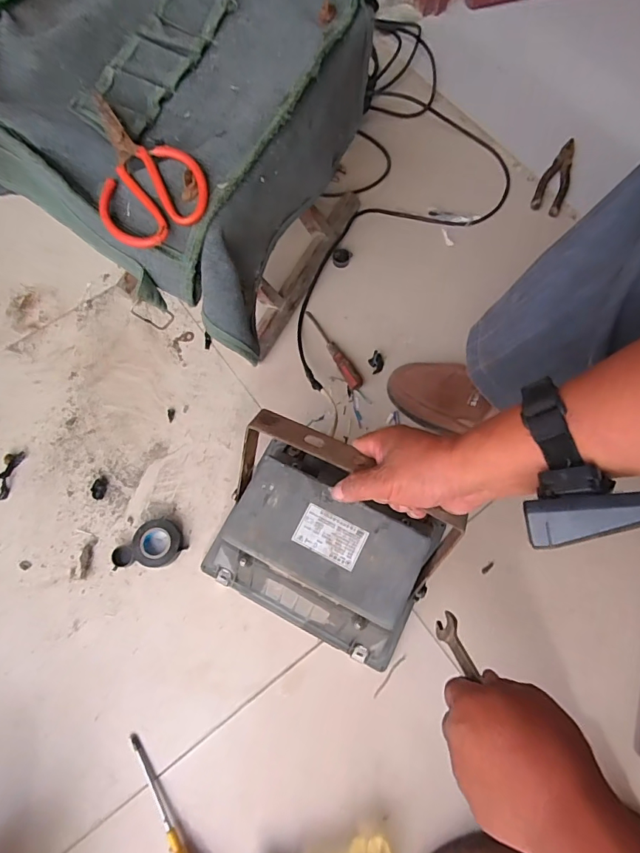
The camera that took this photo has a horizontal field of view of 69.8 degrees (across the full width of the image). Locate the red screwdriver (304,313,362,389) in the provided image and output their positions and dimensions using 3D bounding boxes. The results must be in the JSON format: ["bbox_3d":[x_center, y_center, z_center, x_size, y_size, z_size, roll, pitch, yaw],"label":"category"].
[{"bbox_3d":[0.015,-0.116,0.669,0.020,0.015,0.144,-32,75,-11],"label":"red screwdriver"}]

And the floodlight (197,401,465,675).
[{"bbox_3d":[0.004,0.130,0.480,0.226,0.196,0.173,28,75,7],"label":"floodlight"}]

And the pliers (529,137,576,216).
[{"bbox_3d":[0.403,-0.422,0.779,0.049,0.020,0.141,23,87,6],"label":"pliers"}]

